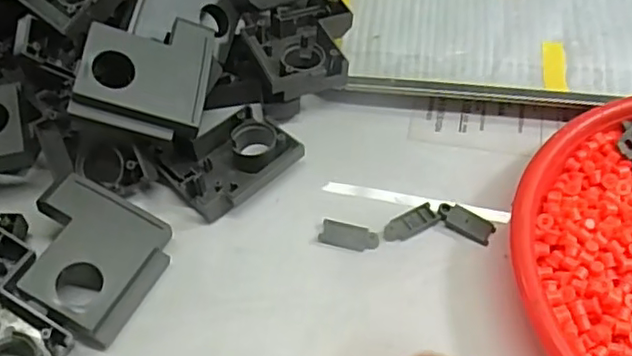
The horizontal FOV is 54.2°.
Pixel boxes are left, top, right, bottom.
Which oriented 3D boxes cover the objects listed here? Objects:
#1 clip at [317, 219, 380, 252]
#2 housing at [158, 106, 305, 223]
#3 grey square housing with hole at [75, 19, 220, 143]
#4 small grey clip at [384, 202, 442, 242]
[{"bbox_3d":[0.020,0.035,0.374,0.036,0.004,0.017,13,54,14],"label":"clip"},{"bbox_3d":[-0.055,-0.010,0.404,0.077,0.020,0.056,-38,59,-23],"label":"housing"},{"bbox_3d":[-0.100,-0.069,0.374,0.073,0.012,0.071,16,69,-18],"label":"grey square housing with hole"},{"bbox_3d":[0.058,0.028,0.377,0.035,0.004,0.014,-25,54,-15],"label":"small grey clip"}]

